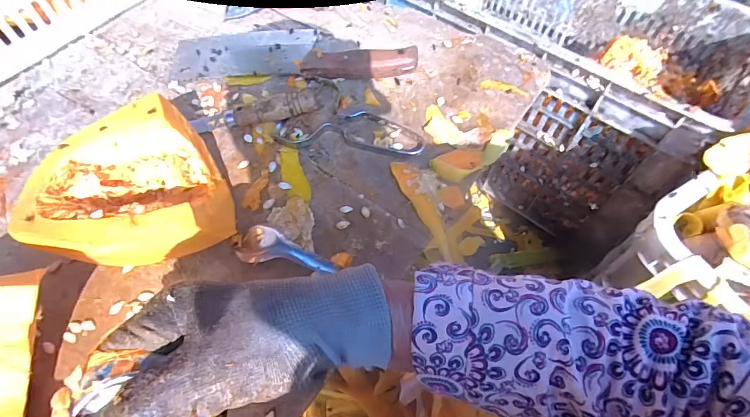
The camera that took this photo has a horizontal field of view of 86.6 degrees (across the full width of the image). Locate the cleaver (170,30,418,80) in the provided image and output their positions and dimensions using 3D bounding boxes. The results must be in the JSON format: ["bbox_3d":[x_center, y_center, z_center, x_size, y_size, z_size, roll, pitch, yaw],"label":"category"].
[{"bbox_3d":[-0.098,-0.186,0.459,0.287,0.033,0.086,4,59,5],"label":"cleaver"}]

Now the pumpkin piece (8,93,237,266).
[{"bbox_3d":[-0.193,0.001,0.321,0.138,0.075,0.145,-26,61,-12],"label":"pumpkin piece"}]

